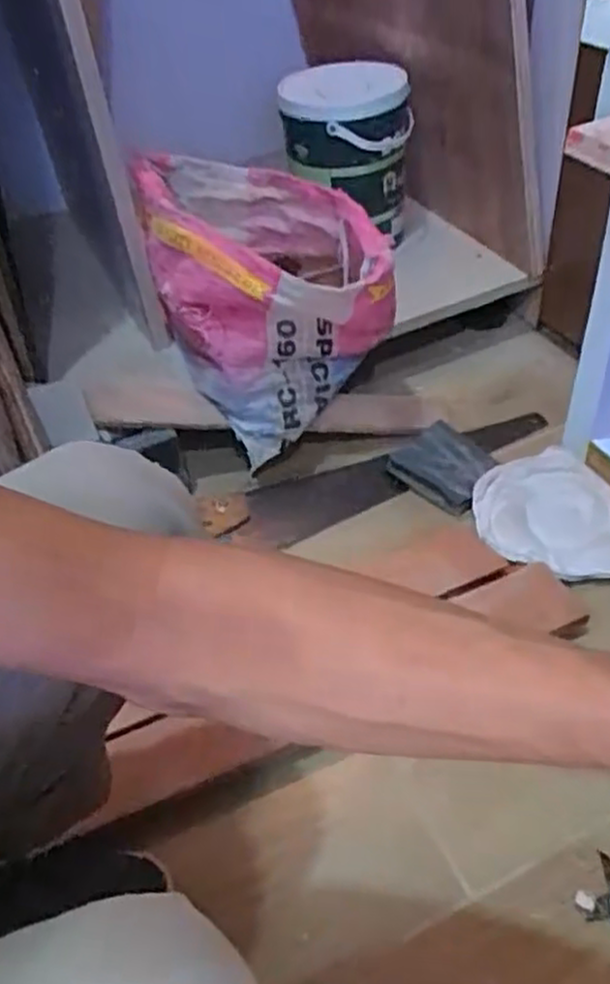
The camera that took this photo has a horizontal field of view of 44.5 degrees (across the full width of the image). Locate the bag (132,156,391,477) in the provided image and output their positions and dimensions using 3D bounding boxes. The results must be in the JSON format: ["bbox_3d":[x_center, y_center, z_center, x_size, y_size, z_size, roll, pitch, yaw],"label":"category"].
[{"bbox_3d":[-0.049,-0.242,0.896,0.228,0.227,0.304,-21,46,-13],"label":"bag"}]

